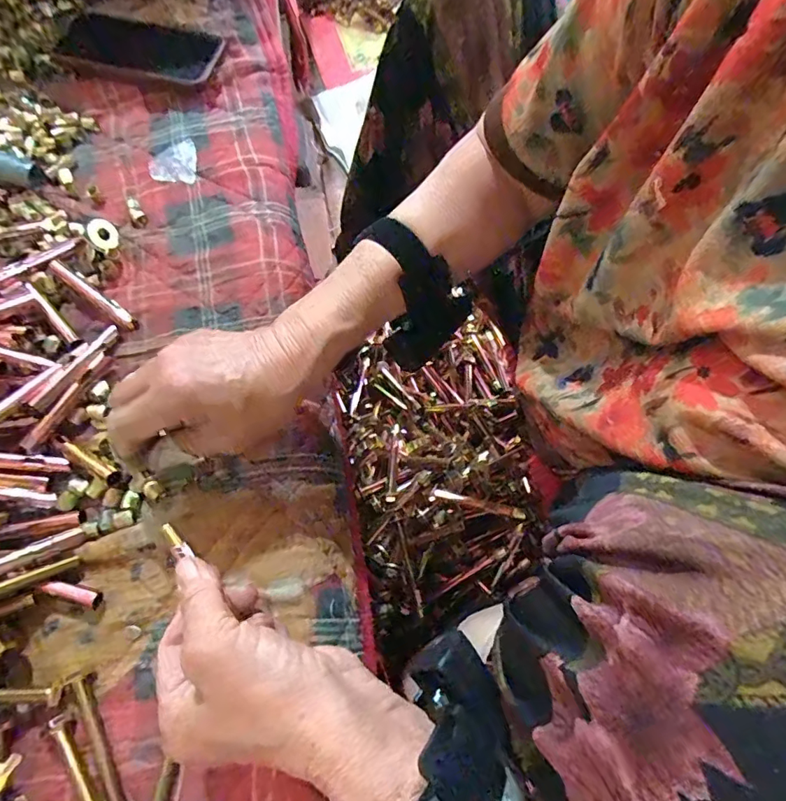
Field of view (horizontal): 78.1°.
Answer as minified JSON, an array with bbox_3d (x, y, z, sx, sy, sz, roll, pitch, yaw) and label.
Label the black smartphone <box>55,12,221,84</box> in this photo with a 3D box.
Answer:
[{"bbox_3d":[-0.252,-0.356,0.486,0.151,0.016,0.081,5,66,-5],"label":"black smartphone"}]

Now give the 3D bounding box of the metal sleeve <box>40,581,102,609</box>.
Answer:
[{"bbox_3d":[-0.208,0.125,0.315,0.036,0.007,0.010,15,69,7],"label":"metal sleeve"}]

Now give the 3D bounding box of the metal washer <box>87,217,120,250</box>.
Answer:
[{"bbox_3d":[-0.245,-0.141,0.411,0.025,0.004,0.028,-35,99,-51],"label":"metal washer"}]

